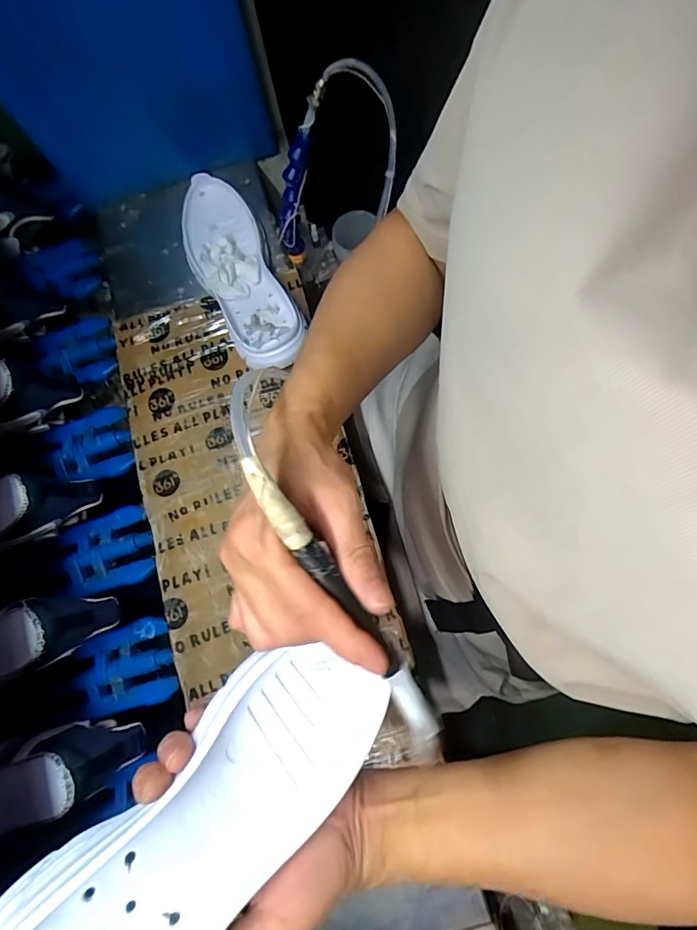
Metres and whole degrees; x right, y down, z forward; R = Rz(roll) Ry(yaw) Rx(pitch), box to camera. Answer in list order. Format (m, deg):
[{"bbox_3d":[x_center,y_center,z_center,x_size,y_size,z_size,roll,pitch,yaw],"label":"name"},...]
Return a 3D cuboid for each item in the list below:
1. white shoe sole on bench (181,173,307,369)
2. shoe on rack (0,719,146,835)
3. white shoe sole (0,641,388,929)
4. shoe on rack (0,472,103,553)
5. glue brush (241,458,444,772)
[{"bbox_3d":[-0.139,-0.240,0.587,0.104,0.059,0.291,-21,77,-5],"label":"white shoe sole on bench"},{"bbox_3d":[-0.326,0.317,0.474,0.216,0.101,0.080,-17,76,-4],"label":"shoe on rack"},{"bbox_3d":[-0.075,0.190,0.250,0.232,0.026,0.089,-34,77,-35],"label":"white shoe sole"},{"bbox_3d":[-0.407,0.066,0.537,0.223,0.096,0.077,-14,76,-3],"label":"shoe on rack"},{"bbox_3d":[-0.001,0.071,0.232,0.016,0.013,0.174,-33,98,-8],"label":"glue brush"}]

